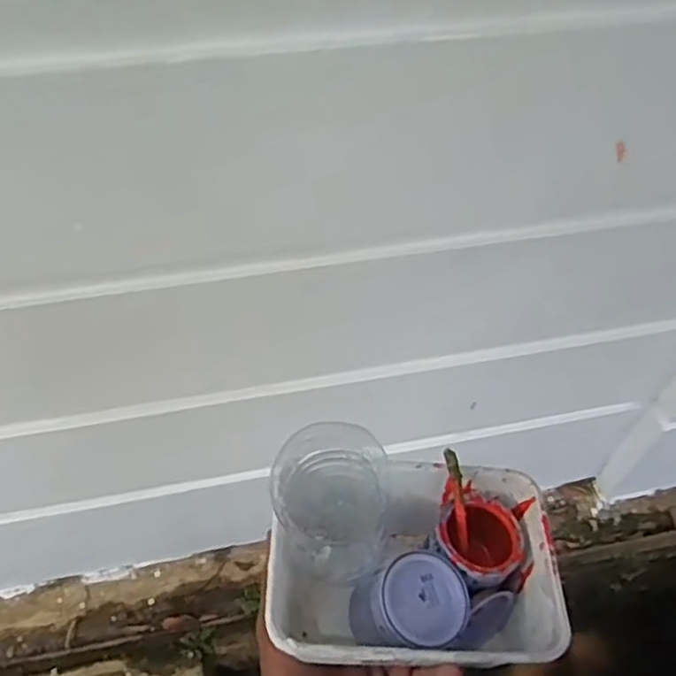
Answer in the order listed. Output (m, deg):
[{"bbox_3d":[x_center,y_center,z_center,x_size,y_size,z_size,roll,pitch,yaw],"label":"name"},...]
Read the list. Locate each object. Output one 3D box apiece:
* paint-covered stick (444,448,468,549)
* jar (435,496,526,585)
[{"bbox_3d":[0.079,0.105,0.464,0.008,0.008,0.065,-8,89,-10],"label":"paint-covered stick"},{"bbox_3d":[0.093,0.140,0.474,0.058,0.053,0.054,2,54,-3],"label":"jar"}]

